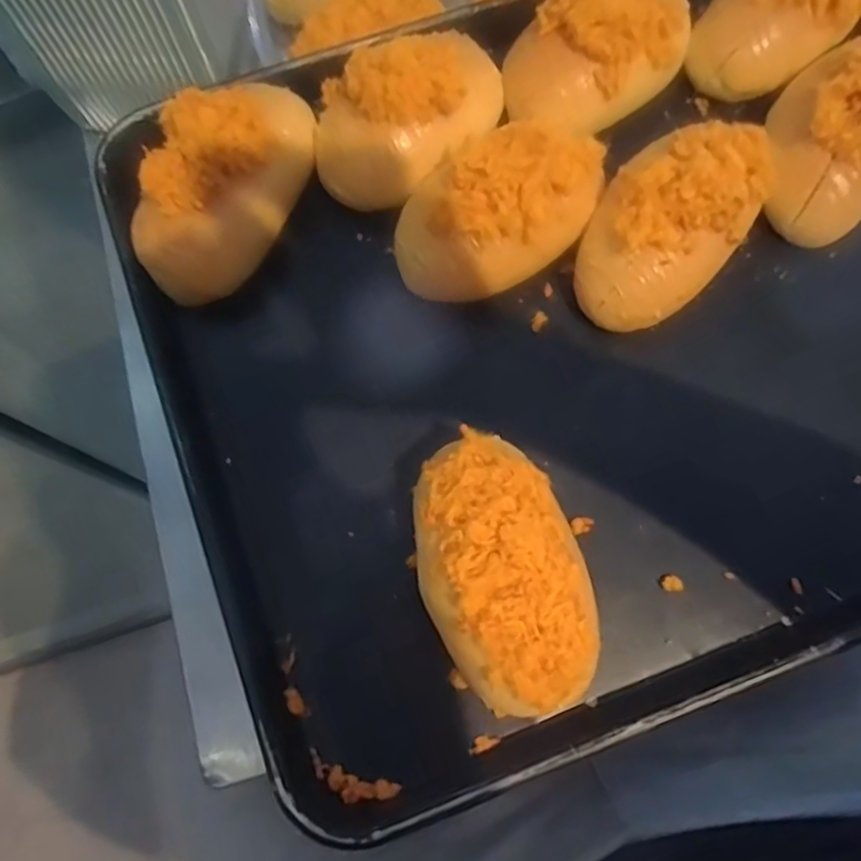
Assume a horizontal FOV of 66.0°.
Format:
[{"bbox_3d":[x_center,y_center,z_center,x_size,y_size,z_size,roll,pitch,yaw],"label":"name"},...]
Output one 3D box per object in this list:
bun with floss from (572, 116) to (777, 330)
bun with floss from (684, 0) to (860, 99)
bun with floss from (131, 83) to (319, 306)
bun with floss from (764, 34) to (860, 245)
[{"bbox_3d":[0.130,-0.116,0.353,0.072,0.049,0.126,41,78,11],"label":"bun with floss"},{"bbox_3d":[0.211,-0.254,0.392,0.114,0.050,0.071,-37,76,-10],"label":"bun with floss"},{"bbox_3d":[-0.107,-0.135,0.349,0.064,0.057,0.132,31,76,9],"label":"bun with floss"},{"bbox_3d":[0.227,-0.161,0.365,0.078,0.055,0.092,34,77,10],"label":"bun with floss"}]

